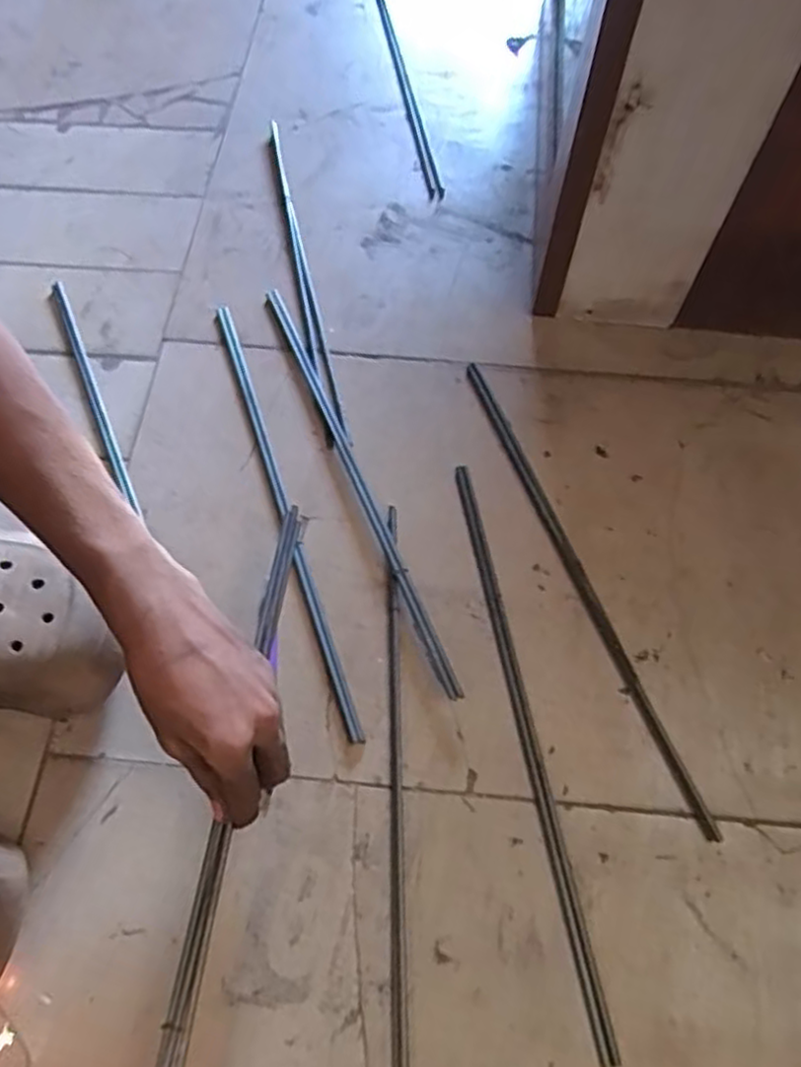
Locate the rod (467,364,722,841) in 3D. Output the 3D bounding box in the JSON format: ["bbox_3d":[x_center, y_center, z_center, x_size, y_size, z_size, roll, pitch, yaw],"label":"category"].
[{"bbox_3d":[0.131,0.027,0.525,0.013,0.004,0.382,-19,66,-8],"label":"rod"}]

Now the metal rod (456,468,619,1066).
[{"bbox_3d":[0.086,0.125,0.484,0.014,0.010,0.387,-9,65,-4],"label":"metal rod"}]

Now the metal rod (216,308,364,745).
[{"bbox_3d":[-0.093,-0.027,0.549,0.012,0.008,0.382,-18,66,-8],"label":"metal rod"}]

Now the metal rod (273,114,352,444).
[{"bbox_3d":[-0.089,-0.242,0.652,0.019,0.014,0.386,-11,66,-5],"label":"metal rod"}]

